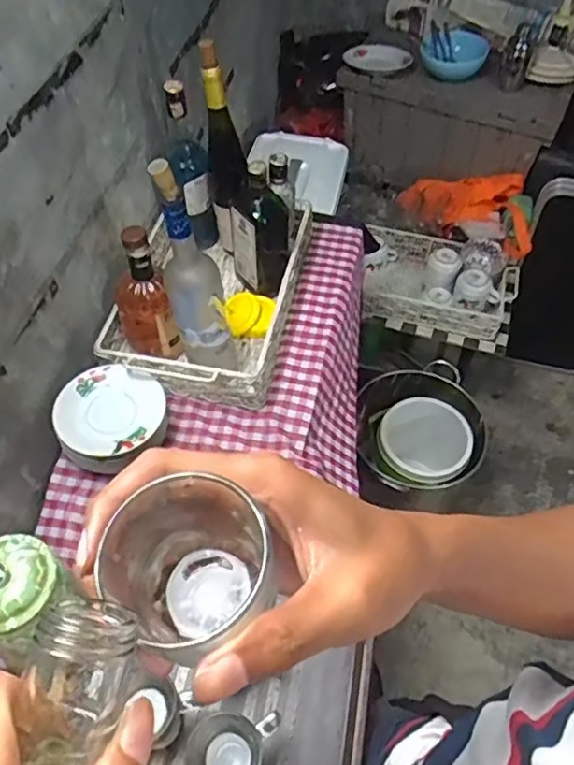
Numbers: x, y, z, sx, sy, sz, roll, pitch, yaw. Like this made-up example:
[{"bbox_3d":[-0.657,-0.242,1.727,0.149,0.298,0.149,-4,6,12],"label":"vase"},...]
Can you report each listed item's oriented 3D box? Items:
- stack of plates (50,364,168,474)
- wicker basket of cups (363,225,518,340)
[{"bbox_3d":[-0.249,0.055,0.847,0.154,0.066,0.143,15,55,11],"label":"stack of plates"},{"bbox_3d":[0.397,-0.275,1.536,0.387,0.138,0.270,10,54,7],"label":"wicker basket of cups"}]

